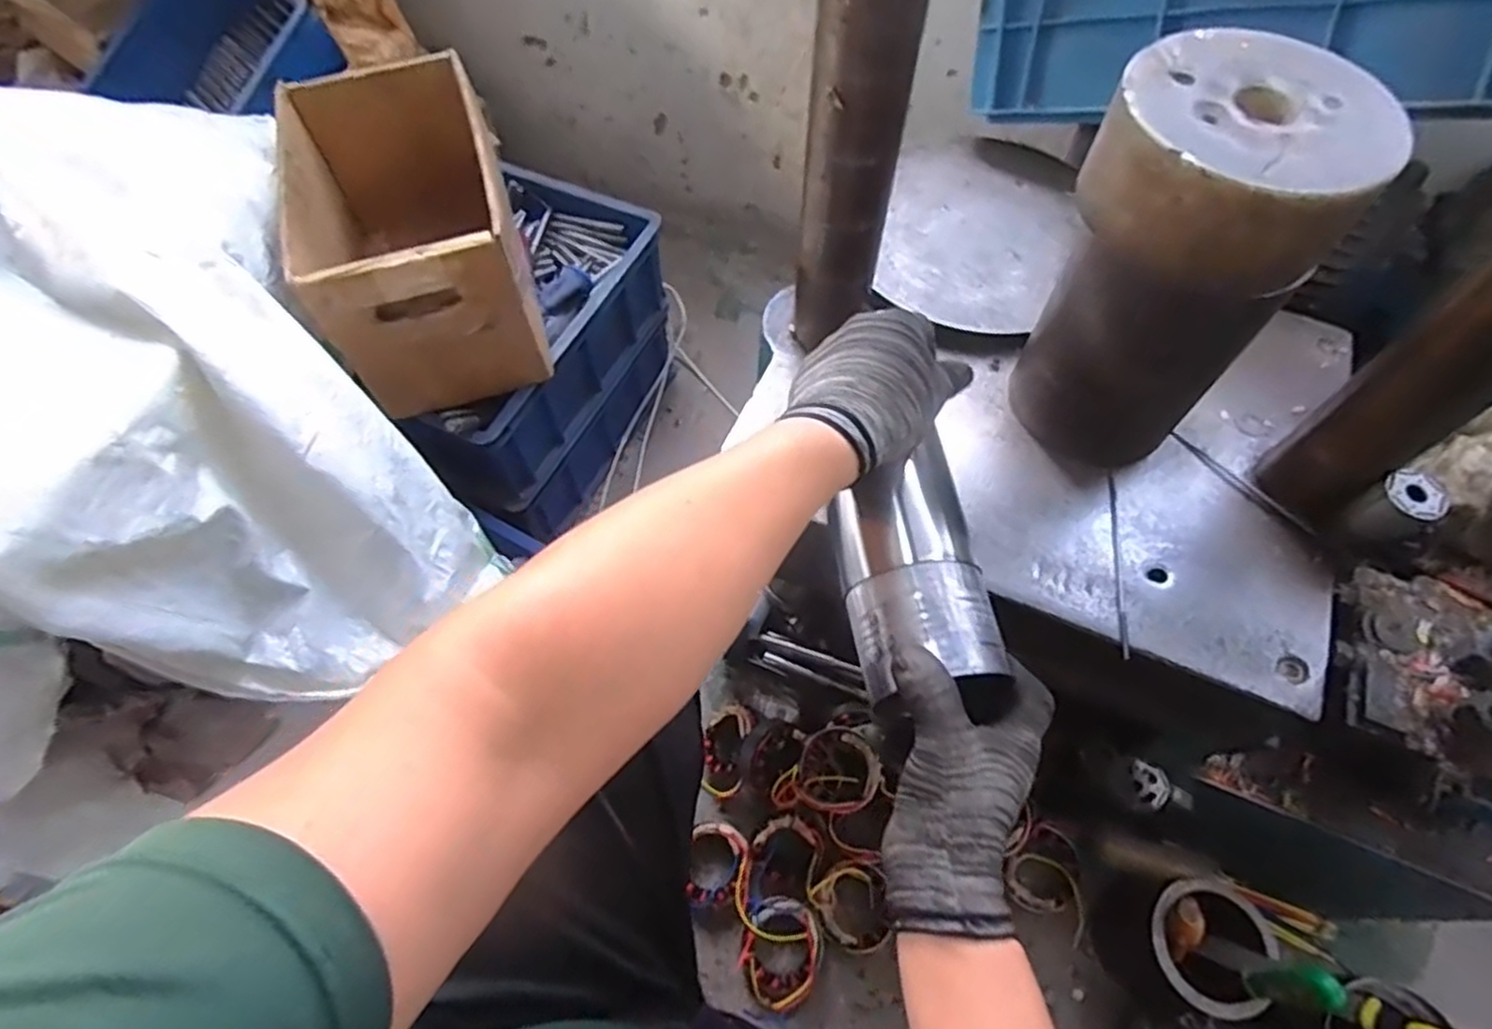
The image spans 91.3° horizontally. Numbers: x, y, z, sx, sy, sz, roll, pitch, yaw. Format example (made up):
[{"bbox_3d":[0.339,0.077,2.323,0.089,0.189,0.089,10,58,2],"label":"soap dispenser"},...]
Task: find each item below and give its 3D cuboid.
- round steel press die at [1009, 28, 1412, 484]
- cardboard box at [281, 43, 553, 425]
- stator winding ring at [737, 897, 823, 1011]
[{"bbox_3d":[0.283,-0.159,0.505,0.139,0.251,0.135,0,61,0],"label":"round steel press die"},{"bbox_3d":[-0.351,-0.303,0.795,0.191,0.198,0.301,-15,62,-8],"label":"cardboard box"},{"bbox_3d":[0.038,0.462,0.772,0.088,0.051,0.089,0,61,0],"label":"stator winding ring"}]

